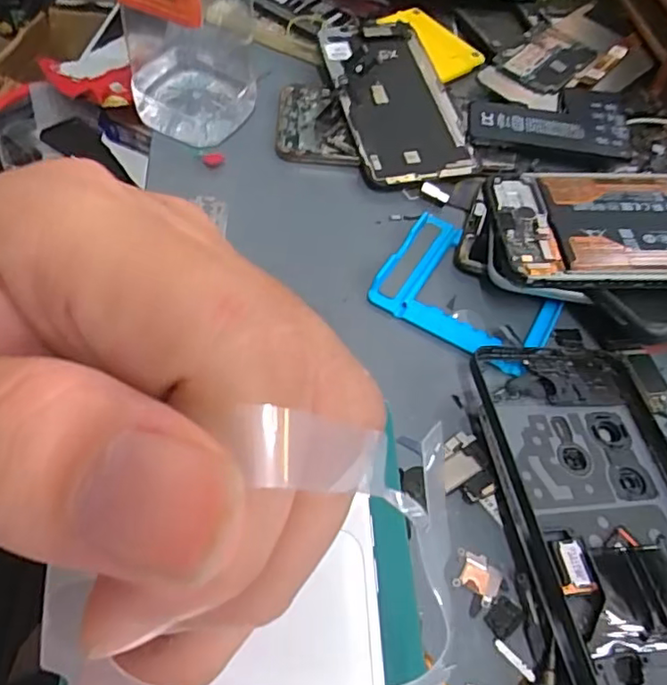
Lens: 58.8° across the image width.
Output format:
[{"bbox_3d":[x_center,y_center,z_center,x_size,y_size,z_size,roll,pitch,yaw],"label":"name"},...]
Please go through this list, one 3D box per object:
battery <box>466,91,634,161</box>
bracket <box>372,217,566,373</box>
[{"bbox_3d":[0.129,-0.136,0.353,0.095,0.005,0.058,10,54,-1],"label":"battery"},{"bbox_3d":[0.067,-0.025,0.287,0.082,0.011,0.067,29,56,13],"label":"bracket"}]

